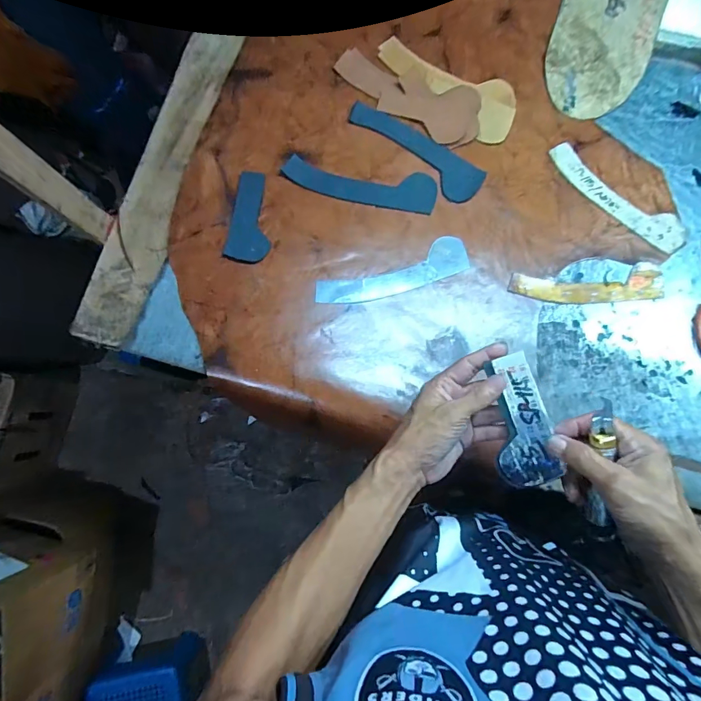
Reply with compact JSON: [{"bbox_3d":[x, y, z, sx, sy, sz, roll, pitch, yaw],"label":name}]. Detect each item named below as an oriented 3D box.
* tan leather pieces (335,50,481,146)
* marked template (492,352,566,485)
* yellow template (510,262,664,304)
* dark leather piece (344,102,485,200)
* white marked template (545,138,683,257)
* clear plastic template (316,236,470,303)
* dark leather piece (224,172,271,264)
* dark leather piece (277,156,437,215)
[{"bbox_3d":[0.083,-0.360,0.580,0.215,0.016,0.086,32,80,6],"label":"tan leather pieces"},{"bbox_3d":[0.156,0.066,0.384,0.049,0.004,0.121,-16,92,19],"label":"marked template"},{"bbox_3d":[0.306,-0.084,0.534,0.197,0.005,0.047,-5,79,-2],"label":"yellow template"},{"bbox_3d":[0.088,-0.276,0.564,0.204,0.012,0.055,39,81,7],"label":"dark leather piece"},{"bbox_3d":[0.359,-0.208,0.560,0.207,0.010,0.055,38,79,7],"label":"white marked template"},{"bbox_3d":[0.055,-0.095,0.530,0.197,0.004,0.049,-20,79,-4],"label":"clear plastic template"},{"bbox_3d":[-0.127,-0.175,0.542,0.053,0.005,0.124,8,79,1],"label":"dark leather piece"},{"bbox_3d":[0.013,-0.224,0.556,0.201,0.005,0.053,9,85,-1],"label":"dark leather piece"}]

